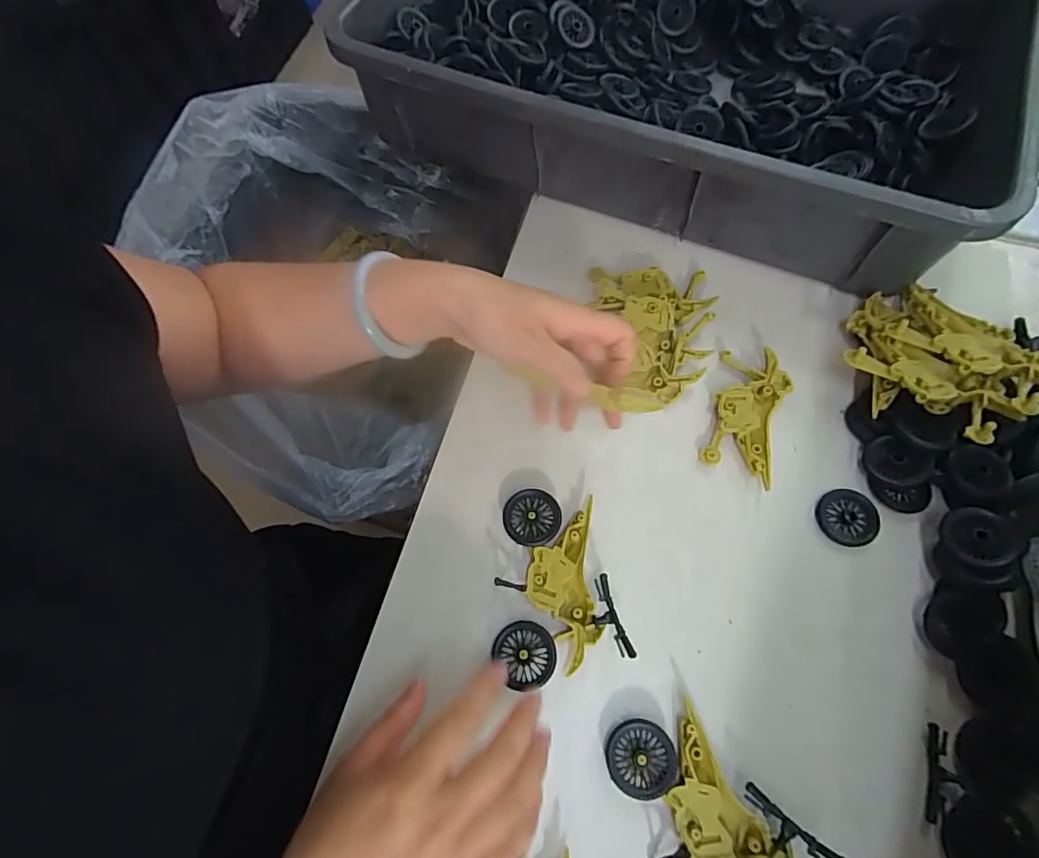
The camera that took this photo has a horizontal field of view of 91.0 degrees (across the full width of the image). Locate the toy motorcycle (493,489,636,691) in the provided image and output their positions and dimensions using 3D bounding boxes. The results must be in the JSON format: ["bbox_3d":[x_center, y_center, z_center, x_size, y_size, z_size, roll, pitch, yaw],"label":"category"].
[{"bbox_3d":[0.025,0.096,0.320,0.075,0.012,0.116,0,67,0],"label":"toy motorcycle"}]

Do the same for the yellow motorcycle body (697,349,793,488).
[{"bbox_3d":[0.161,-0.011,0.363,0.046,0.015,0.096,17,68,8],"label":"yellow motorcycle body"}]

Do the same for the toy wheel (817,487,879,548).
[{"bbox_3d":[0.219,0.059,0.341,0.038,0.005,0.037,5,67,3],"label":"toy wheel"}]

